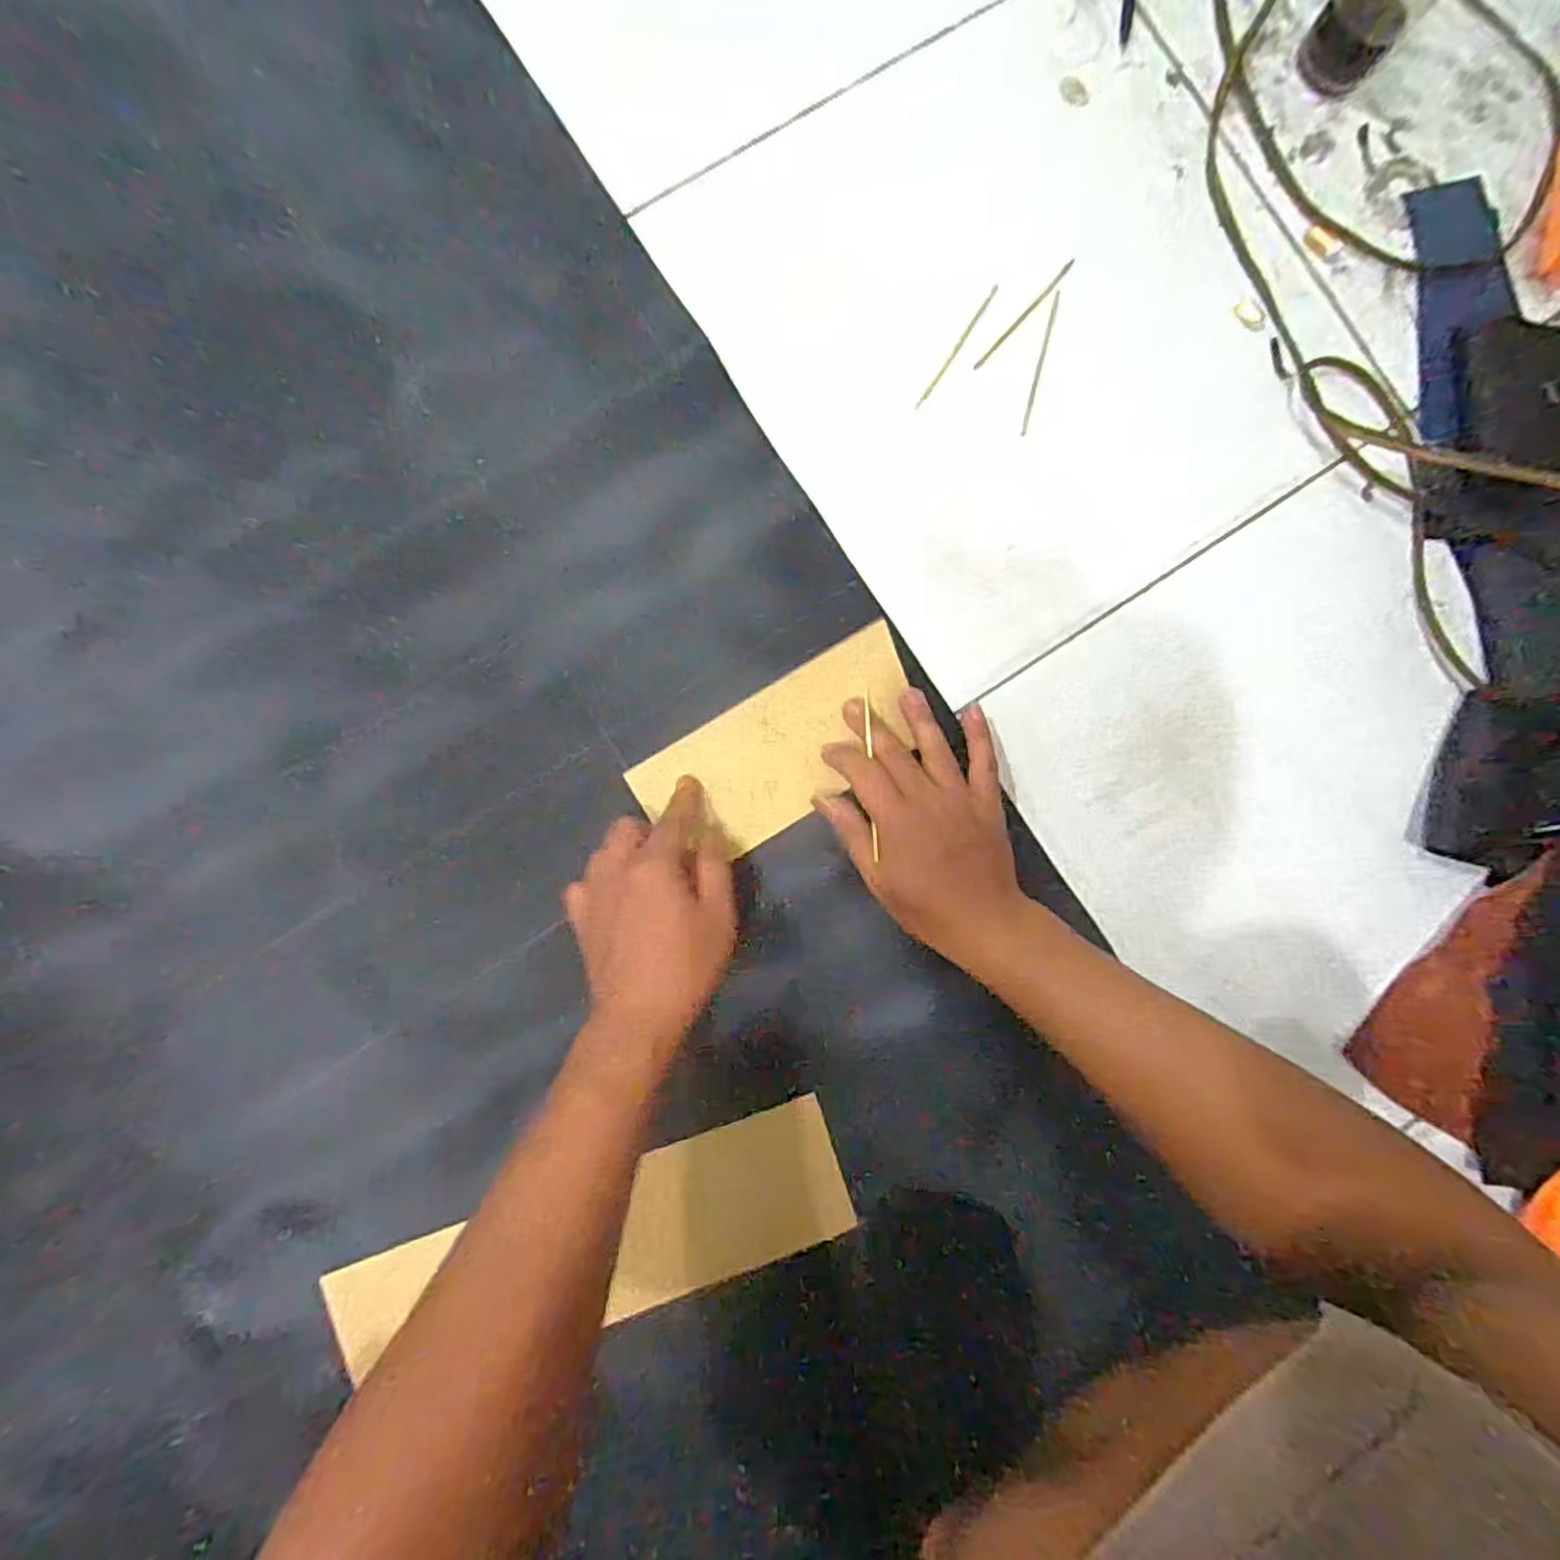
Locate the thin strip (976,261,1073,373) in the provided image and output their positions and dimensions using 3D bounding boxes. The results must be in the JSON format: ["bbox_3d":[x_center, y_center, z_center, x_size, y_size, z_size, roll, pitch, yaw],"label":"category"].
[{"bbox_3d":[0.168,-0.318,0.487,0.006,0.004,0.103,42,87,0],"label":"thin strip"}]

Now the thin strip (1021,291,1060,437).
[{"bbox_3d":[0.179,-0.284,0.489,0.006,0.004,0.102,14,88,-2],"label":"thin strip"}]

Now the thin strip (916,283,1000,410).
[{"bbox_3d":[0.120,-0.294,0.485,0.005,0.006,0.097,33,87,-1],"label":"thin strip"}]

